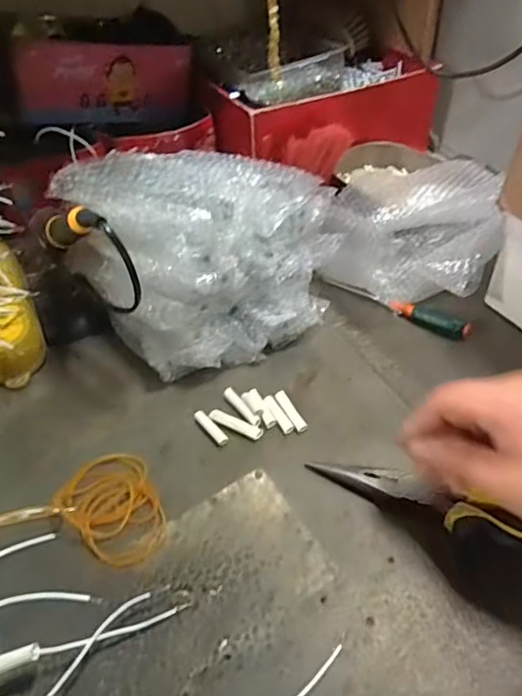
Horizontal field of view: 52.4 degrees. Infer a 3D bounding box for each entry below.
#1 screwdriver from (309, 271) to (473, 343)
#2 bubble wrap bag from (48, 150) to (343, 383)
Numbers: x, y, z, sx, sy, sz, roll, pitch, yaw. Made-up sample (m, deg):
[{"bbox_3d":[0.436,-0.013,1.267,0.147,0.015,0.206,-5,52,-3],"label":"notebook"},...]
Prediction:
[{"bbox_3d":[0.113,-0.040,0.478,0.151,0.015,0.020,26,51,26],"label":"screwdriver"},{"bbox_3d":[-0.041,-0.092,0.452,0.196,0.129,0.179,-33,52,-28],"label":"bubble wrap bag"}]

